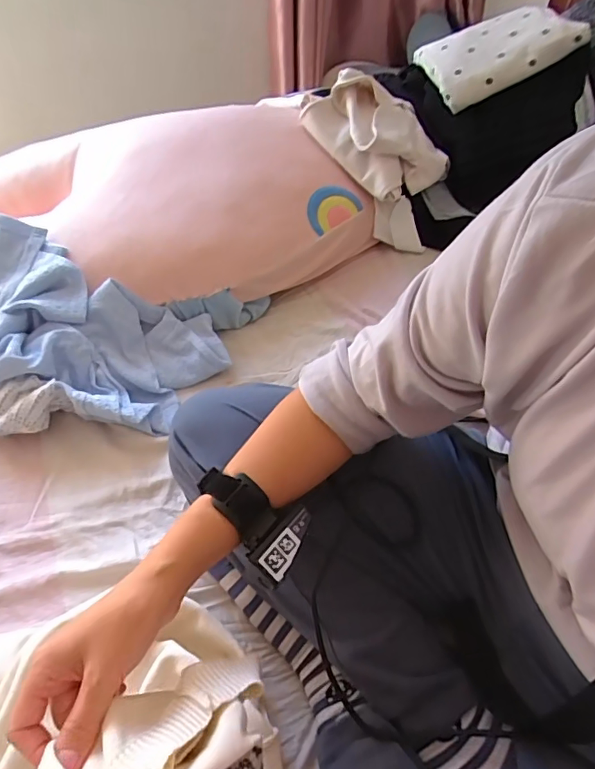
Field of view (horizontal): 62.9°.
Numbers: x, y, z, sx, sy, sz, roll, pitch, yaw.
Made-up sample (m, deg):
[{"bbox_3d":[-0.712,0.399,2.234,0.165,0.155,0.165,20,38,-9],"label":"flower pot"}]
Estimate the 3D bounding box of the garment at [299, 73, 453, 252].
[{"bbox_3d":[0.146,-0.382,0.828,0.171,0.193,0.238,-35,58,-24],"label":"garment"}]

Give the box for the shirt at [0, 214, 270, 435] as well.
[{"bbox_3d":[-0.266,-0.067,0.646,0.367,0.126,0.286,8,51,8],"label":"shirt"}]

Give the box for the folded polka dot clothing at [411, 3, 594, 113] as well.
[{"bbox_3d":[0.325,-0.548,0.788,0.217,0.032,0.138,-20,69,11],"label":"folded polka dot clothing"}]

